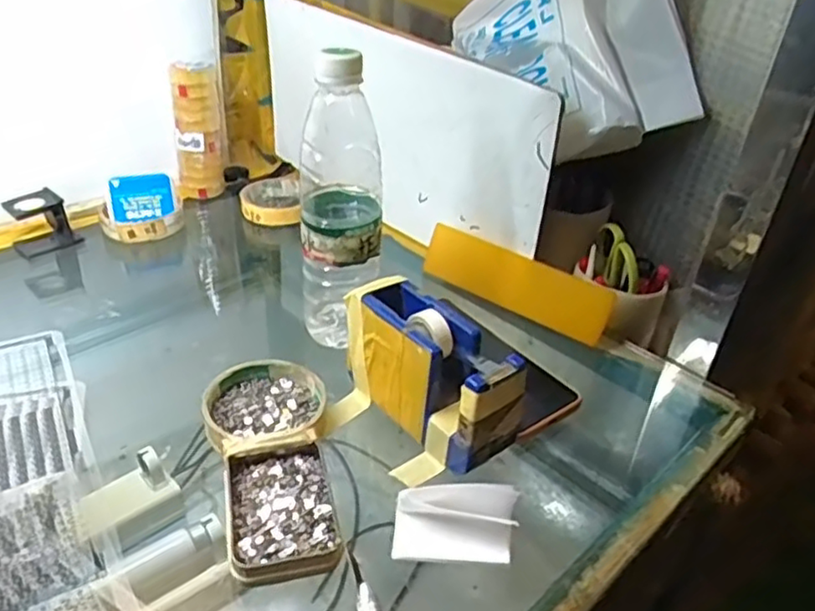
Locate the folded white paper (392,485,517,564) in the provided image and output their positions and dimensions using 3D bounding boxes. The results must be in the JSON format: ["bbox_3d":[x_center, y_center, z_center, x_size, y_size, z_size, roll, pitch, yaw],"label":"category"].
[{"bbox_3d":[0.027,0.126,0.383,0.068,0.025,0.037,5,33,1],"label":"folded white paper"}]

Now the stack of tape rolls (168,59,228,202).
[{"bbox_3d":[-0.237,-0.202,0.754,0.052,0.146,0.056,-5,34,-13],"label":"stack of tape rolls"}]

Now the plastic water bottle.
[{"bbox_3d":[-0.050,-0.078,0.504,0.059,0.219,0.069,1,33,-5],"label":"plastic water bottle"}]

